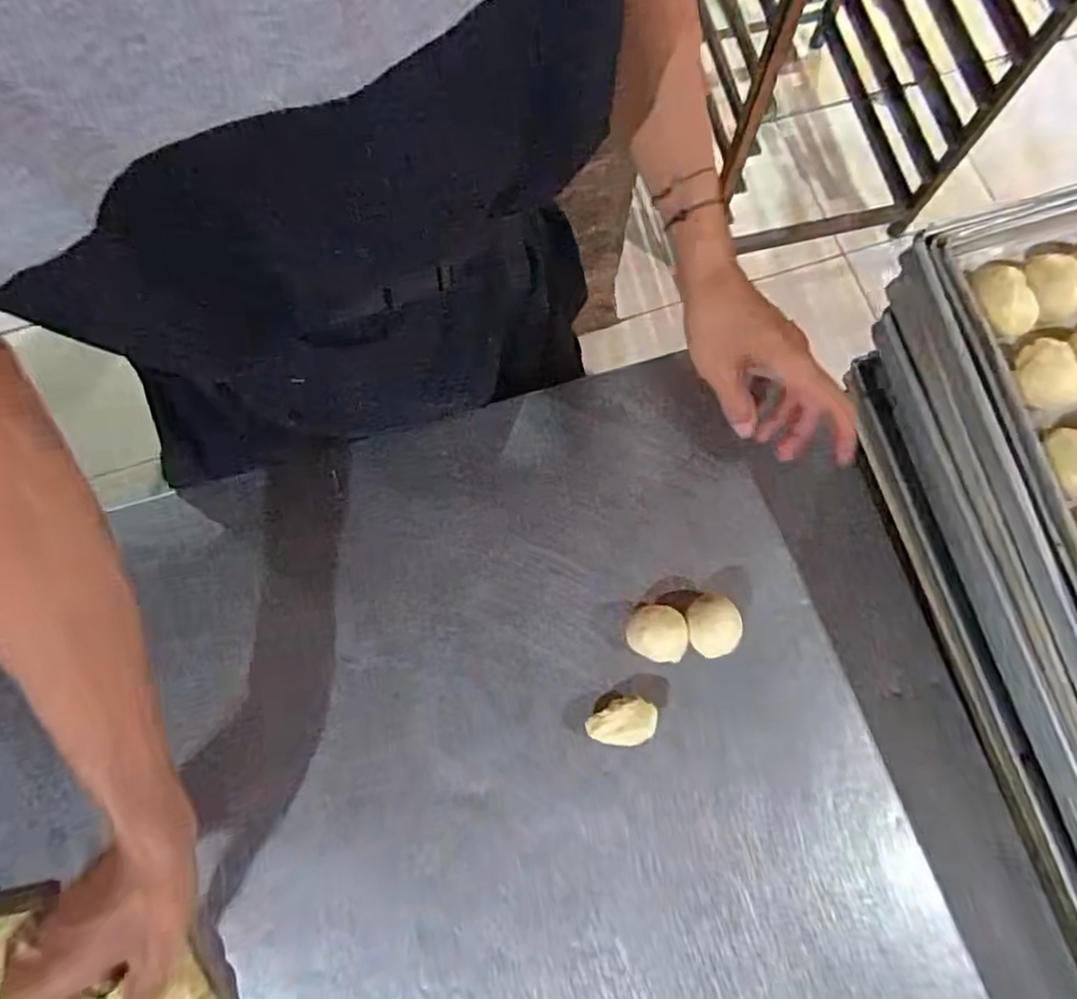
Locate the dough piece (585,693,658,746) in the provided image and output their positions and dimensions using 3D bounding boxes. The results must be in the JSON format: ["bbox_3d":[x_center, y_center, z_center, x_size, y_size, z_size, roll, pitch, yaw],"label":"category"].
[{"bbox_3d":[0.060,0.162,0.498,0.048,0.027,0.034,8,76,1],"label":"dough piece"}]

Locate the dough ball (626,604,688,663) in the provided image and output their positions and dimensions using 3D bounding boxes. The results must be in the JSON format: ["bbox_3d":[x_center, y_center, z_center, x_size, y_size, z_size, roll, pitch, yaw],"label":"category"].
[{"bbox_3d":[0.089,0.101,0.509,0.045,0.031,0.040,4,76,0],"label":"dough ball"}]

